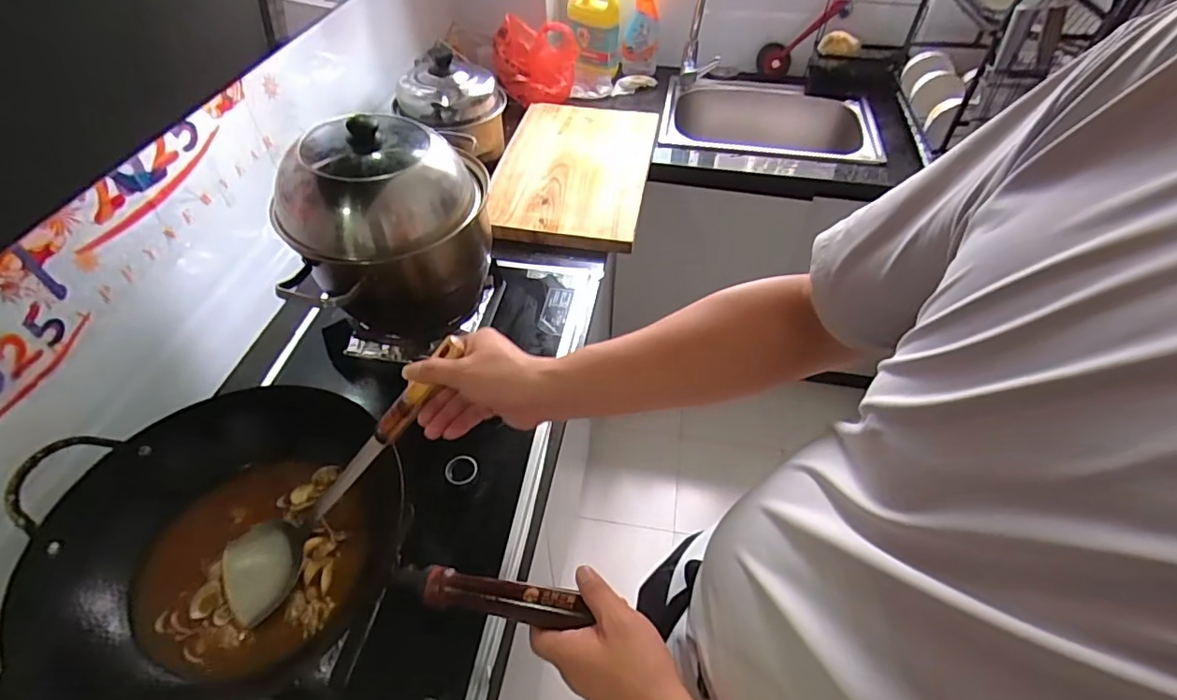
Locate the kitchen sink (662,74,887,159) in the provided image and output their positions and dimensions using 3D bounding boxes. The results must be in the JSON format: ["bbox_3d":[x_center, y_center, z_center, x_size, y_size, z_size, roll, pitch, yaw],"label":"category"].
[{"bbox_3d":[0.482,-0.585,1.497,0.548,0.159,0.430,8,49,7],"label":"kitchen sink"}]

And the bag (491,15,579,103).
[{"bbox_3d":[-0.132,-0.734,1.428,0.212,0.172,0.157,-3,49,-3],"label":"bag"}]

